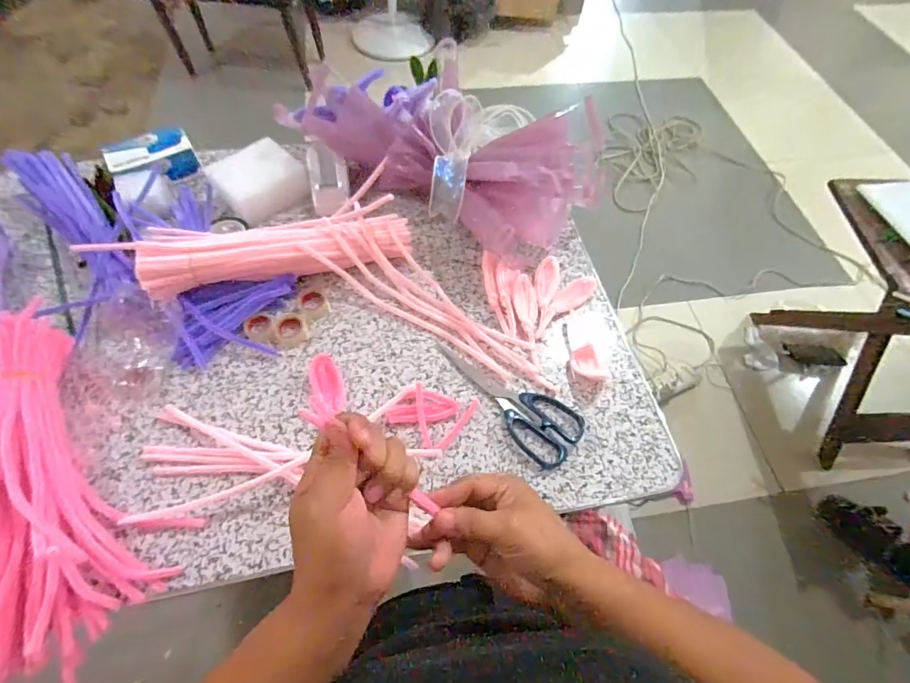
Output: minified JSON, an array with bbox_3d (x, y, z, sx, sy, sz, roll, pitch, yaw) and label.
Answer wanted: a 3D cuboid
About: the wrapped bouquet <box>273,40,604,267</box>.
[{"bbox_3d":[-0.024,-0.233,0.576,0.365,0.137,0.125,23,62,9],"label":"wrapped bouquet"}]

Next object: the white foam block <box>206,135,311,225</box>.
[{"bbox_3d":[-0.259,-0.214,0.593,0.077,0.050,0.107,42,66,18],"label":"white foam block"}]

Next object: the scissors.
[{"bbox_3d":[0.056,0.058,0.489,0.176,0.010,0.070,41,66,18],"label":"scissors"}]

